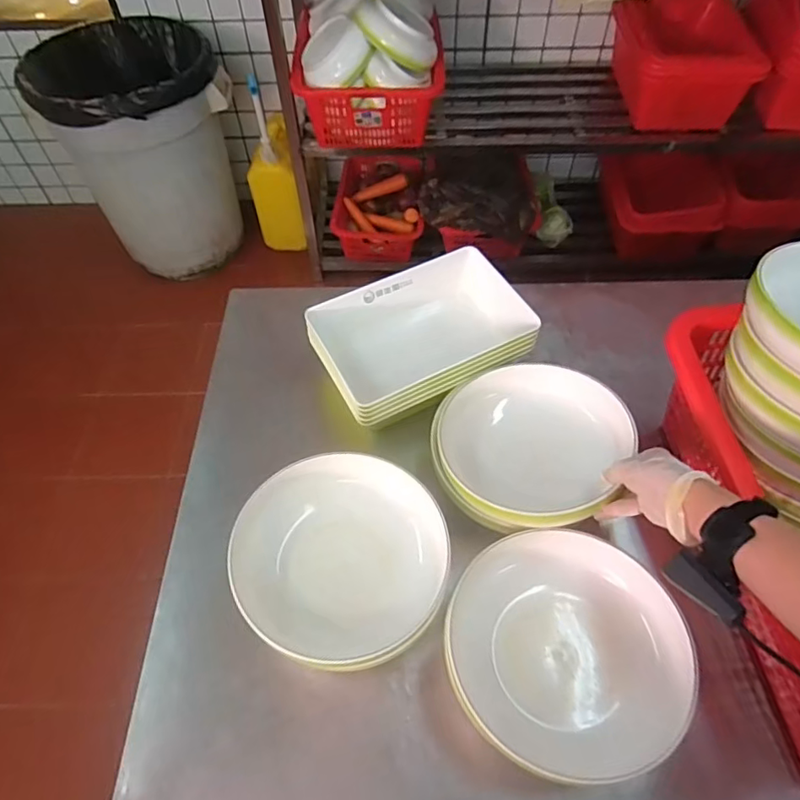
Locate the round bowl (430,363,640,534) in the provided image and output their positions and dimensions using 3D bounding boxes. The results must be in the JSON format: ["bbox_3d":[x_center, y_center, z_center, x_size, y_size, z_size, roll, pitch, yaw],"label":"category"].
[{"bbox_3d":[0.173,0.069,0.740,0.246,0.085,0.210,-6,55,-4],"label":"round bowl"}]

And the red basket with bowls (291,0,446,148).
[{"bbox_3d":[-0.092,-0.997,1.610,0.406,0.312,0.418,-2,55,-1],"label":"red basket with bowls"}]

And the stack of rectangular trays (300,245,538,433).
[{"bbox_3d":[0.032,-0.091,0.843,0.286,0.098,0.219,-22,57,-14],"label":"stack of rectangular trays"}]

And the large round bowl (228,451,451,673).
[{"bbox_3d":[-0.065,0.176,0.633,0.233,0.067,0.216,-13,56,-8],"label":"large round bowl"}]

